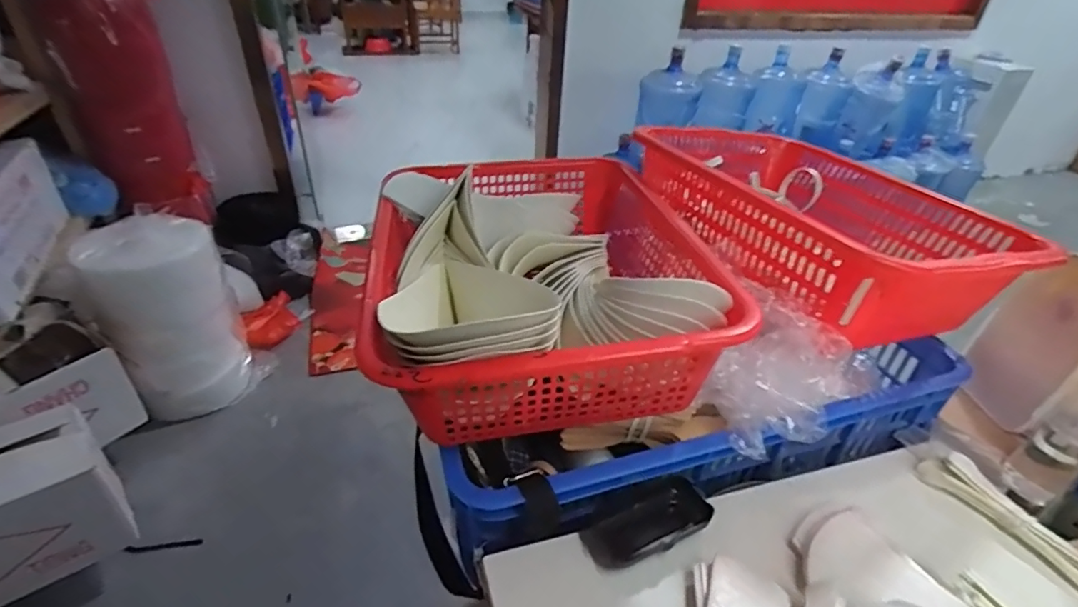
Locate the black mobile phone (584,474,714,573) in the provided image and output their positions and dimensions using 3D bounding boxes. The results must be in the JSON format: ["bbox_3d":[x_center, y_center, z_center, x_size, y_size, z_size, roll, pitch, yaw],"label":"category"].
[{"bbox_3d":[0.099,0.200,0.472,0.112,0.023,0.048,-16,39,-24],"label":"black mobile phone"}]

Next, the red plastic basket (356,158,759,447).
[{"bbox_3d":[0.002,-0.043,0.567,0.340,0.123,0.403,-6,36,-11],"label":"red plastic basket"}]

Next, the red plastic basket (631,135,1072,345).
[{"bbox_3d":[0.348,-0.107,0.673,0.352,0.134,0.418,-12,37,-20],"label":"red plastic basket"}]

